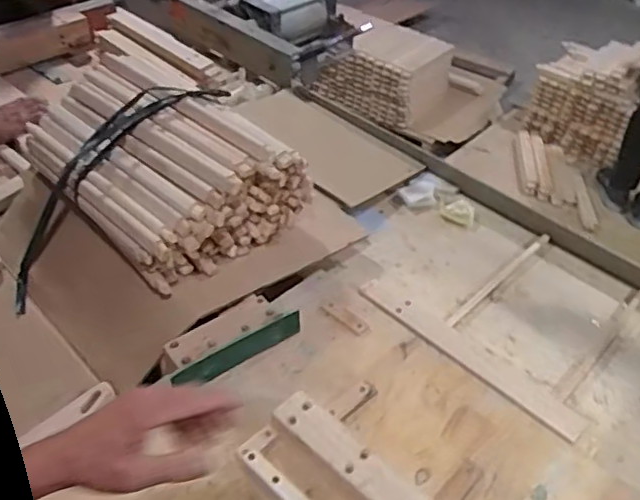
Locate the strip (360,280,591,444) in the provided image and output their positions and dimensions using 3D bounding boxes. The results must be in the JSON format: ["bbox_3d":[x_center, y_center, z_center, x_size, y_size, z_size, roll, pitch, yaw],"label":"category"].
[{"bbox_3d":[0.235,0.165,0.982,0.391,0.017,0.074,35,35,26],"label":"strip"}]

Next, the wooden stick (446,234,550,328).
[{"bbox_3d":[0.331,0.051,1.132,0.332,0.013,0.019,-33,54,-33],"label":"wooden stick"}]

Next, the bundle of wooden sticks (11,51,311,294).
[{"bbox_3d":[-0.273,-0.149,1.039,0.413,0.183,0.310,32,50,26],"label":"bundle of wooden sticks"}]

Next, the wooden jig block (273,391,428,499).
[{"bbox_3d":[0.046,0.281,0.786,0.247,0.044,0.055,34,50,28],"label":"wooden jig block"}]

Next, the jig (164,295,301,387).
[{"bbox_3d":[-0.132,0.136,0.912,0.204,0.061,0.078,-28,52,-30],"label":"jig"}]

